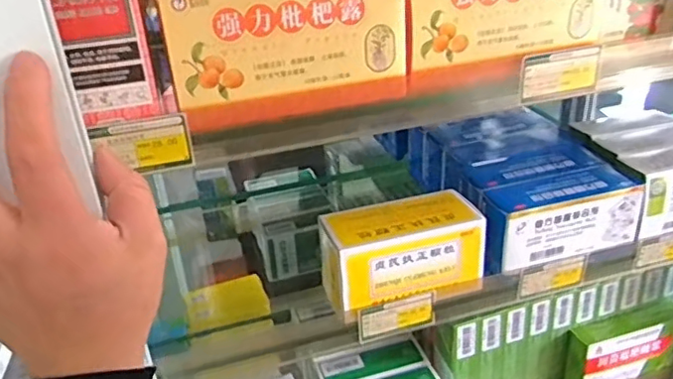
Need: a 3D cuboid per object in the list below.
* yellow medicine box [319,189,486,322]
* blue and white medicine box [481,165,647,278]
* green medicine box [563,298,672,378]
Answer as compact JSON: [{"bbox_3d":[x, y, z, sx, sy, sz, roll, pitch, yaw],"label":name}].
[{"bbox_3d":[0.060,0.053,0.540,0.143,0.066,0.071,-12,30,-15],"label":"yellow medicine box"},{"bbox_3d":[0.210,0.025,0.564,0.157,0.067,0.054,-11,30,-13],"label":"blue and white medicine box"},{"bbox_3d":[0.339,0.186,0.689,0.148,0.086,0.040,-11,30,-14],"label":"green medicine box"}]

